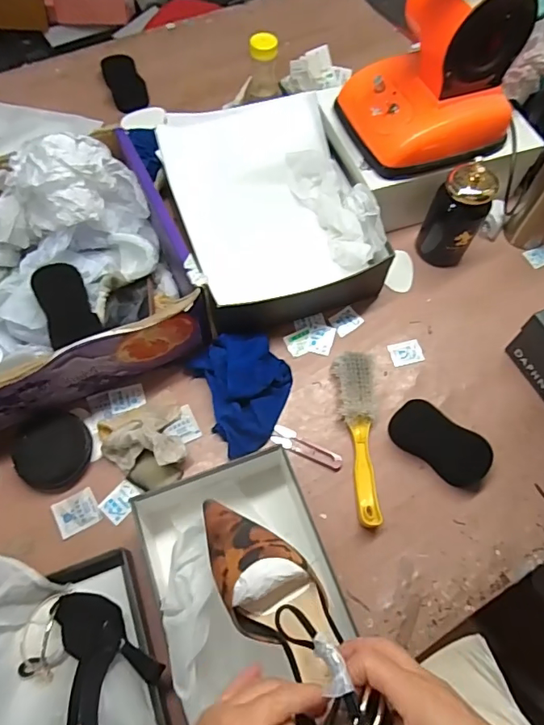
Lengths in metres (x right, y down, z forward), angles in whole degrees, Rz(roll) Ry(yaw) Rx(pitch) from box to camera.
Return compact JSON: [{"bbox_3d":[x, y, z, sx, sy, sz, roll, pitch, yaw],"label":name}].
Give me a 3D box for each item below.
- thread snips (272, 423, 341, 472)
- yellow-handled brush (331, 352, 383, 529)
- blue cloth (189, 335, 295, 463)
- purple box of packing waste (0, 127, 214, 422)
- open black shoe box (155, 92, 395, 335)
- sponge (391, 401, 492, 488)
[{"bbox_3d":[0.045,0.112,0.639,0.097,0.004,0.026,28,67,11],"label":"thread snips"},{"bbox_3d":[0.113,0.091,0.634,0.060,0.032,0.222,2,65,-1],"label":"yellow-handled brush"},{"bbox_3d":[-0.029,0.033,0.651,0.122,0.048,0.153,-21,67,-11],"label":"blue cloth"},{"bbox_3d":[-0.324,-0.107,0.636,0.394,0.170,0.330,-24,68,-13],"label":"purple box of packing waste"},{"bbox_3d":[-0.005,-0.219,0.736,0.253,0.116,0.314,-18,67,-10],"label":"open black shoe box"},{"bbox_3d":[0.216,0.102,0.633,0.131,0.032,0.064,38,69,15],"label":"sponge"}]

